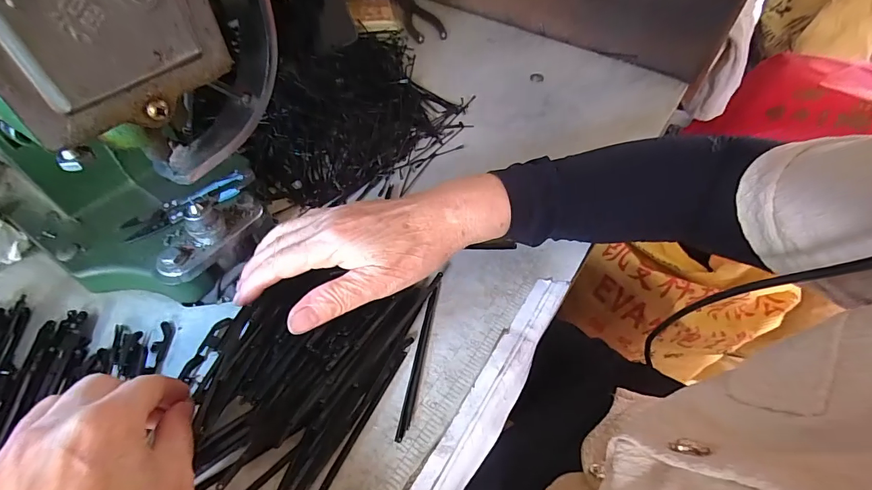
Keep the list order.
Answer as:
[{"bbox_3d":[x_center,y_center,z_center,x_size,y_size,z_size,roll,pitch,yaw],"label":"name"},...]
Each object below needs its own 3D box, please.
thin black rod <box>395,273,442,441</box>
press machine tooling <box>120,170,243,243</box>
[{"bbox_3d":[-0.010,0.068,0.274,0.007,0.004,0.118,10,53,5],"label":"thin black rod"},{"bbox_3d":[-0.190,-0.031,0.311,0.089,0.005,0.022,-32,61,-24],"label":"press machine tooling"}]

